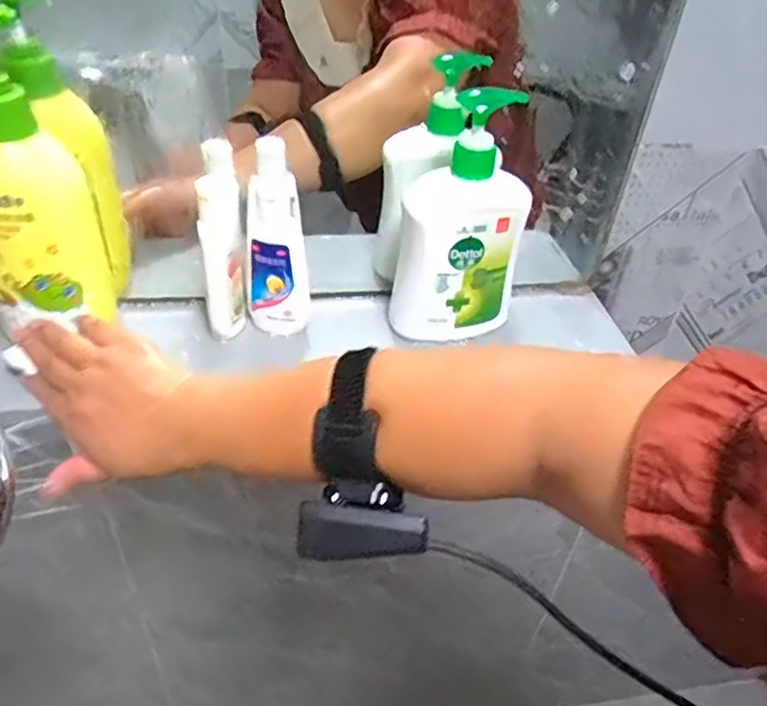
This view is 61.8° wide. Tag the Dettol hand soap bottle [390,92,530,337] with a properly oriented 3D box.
[{"bbox_3d":[0.061,-0.096,0.481,0.099,0.196,0.058,-6,39,-14],"label":"Dettol hand soap bottle"}]

